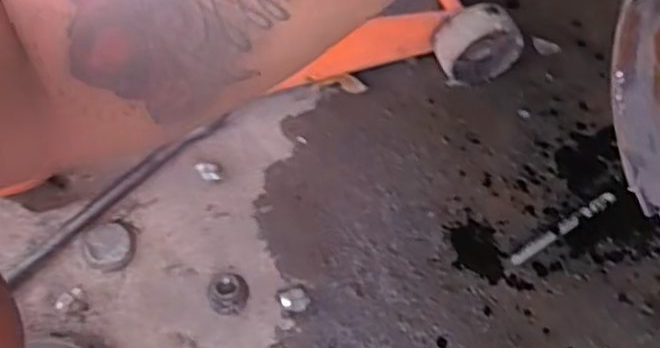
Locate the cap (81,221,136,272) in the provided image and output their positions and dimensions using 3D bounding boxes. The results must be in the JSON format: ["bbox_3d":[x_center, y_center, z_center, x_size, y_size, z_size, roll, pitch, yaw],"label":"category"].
[{"bbox_3d":[-0.222,0.072,0.705,0.048,0.011,0.051,1,58,-1],"label":"cap"}]

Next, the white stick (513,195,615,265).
[{"bbox_3d":[0.247,0.056,0.745,0.141,0.005,0.014,-28,63,-18],"label":"white stick"}]

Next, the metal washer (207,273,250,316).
[{"bbox_3d":[-0.099,0.116,0.688,0.039,0.013,0.042,-8,59,-7],"label":"metal washer"}]

